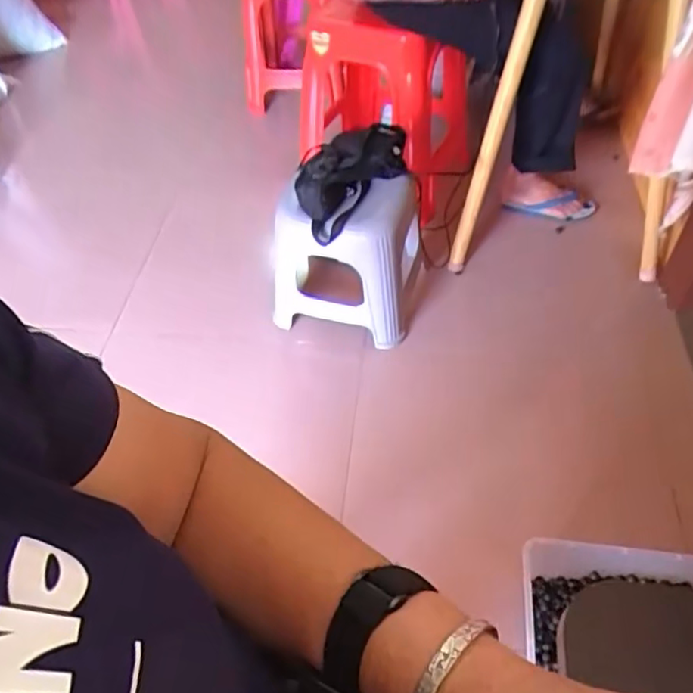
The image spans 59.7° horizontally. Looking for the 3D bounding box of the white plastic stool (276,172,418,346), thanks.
[{"bbox_3d":[-0.006,-0.202,1.321,0.296,0.309,0.237,9,53,12],"label":"white plastic stool"}]

